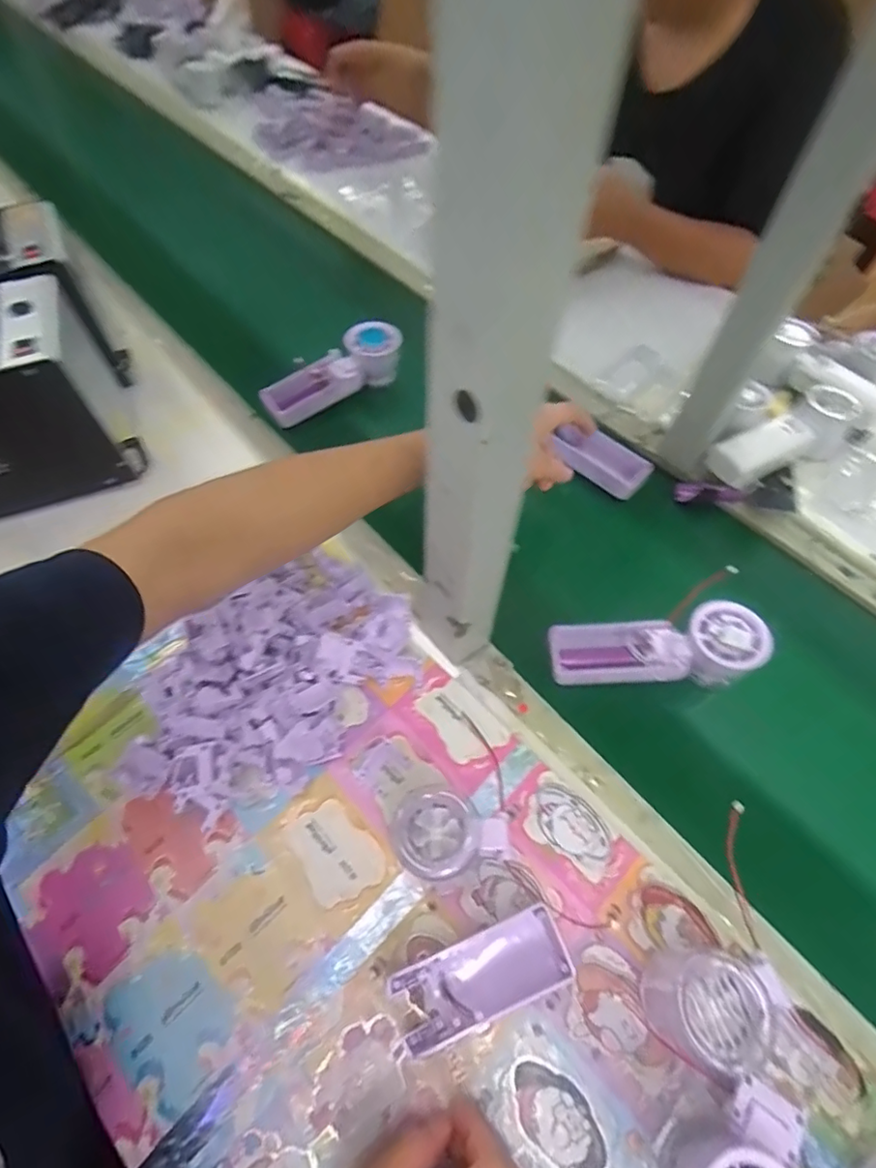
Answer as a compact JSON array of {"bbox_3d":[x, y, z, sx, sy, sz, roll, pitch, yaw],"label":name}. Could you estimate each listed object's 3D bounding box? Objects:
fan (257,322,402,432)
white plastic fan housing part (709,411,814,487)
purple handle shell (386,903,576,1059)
[{"bbox_3d":[-0.124,-0.247,0.648,0.167,0.060,0.048,-30,66,-18],"label":"fan"},{"bbox_3d":[0.335,-0.140,0.579,0.102,0.033,0.046,-27,65,-17],"label":"white plastic fan housing part"},{"bbox_3d":[0.027,0.247,0.350,0.107,0.027,0.044,-19,63,-13],"label":"purple handle shell"}]

